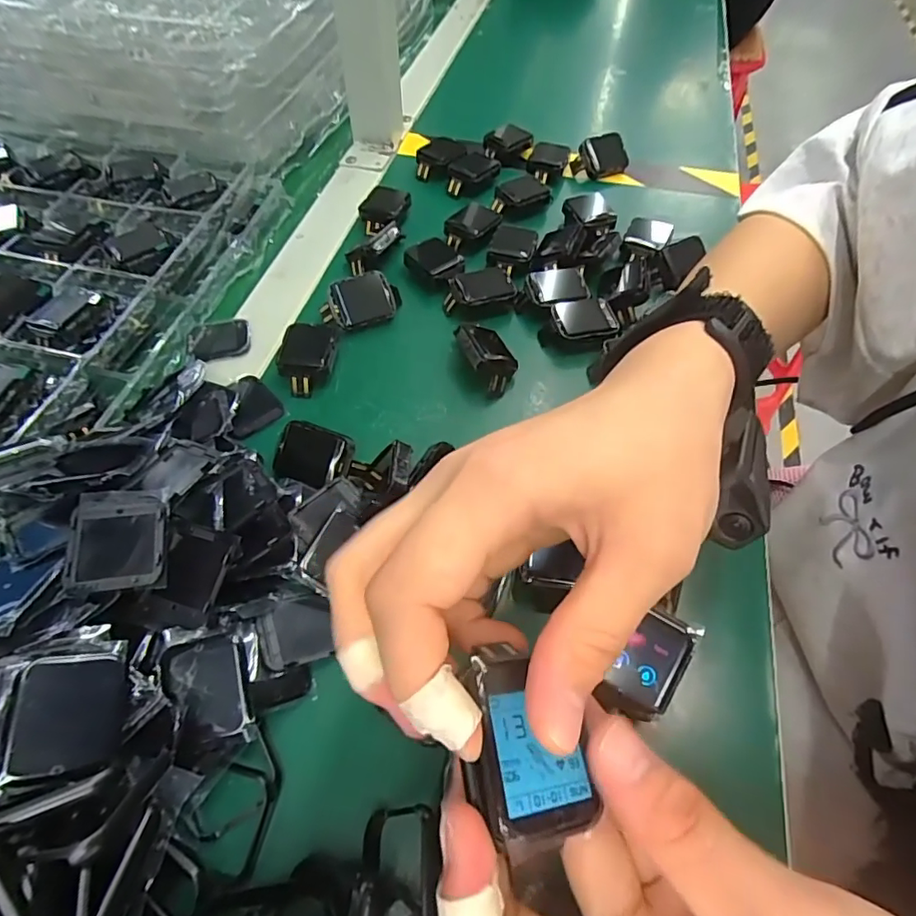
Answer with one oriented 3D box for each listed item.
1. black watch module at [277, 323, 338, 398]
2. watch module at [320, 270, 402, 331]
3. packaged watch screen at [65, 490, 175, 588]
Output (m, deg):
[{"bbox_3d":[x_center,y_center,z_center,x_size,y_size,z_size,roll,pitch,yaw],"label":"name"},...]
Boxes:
[{"bbox_3d":[-0.091,-0.061,0.324,0.031,0.019,0.046,3,56,1],"label":"black watch module"},{"bbox_3d":[-0.063,-0.104,0.351,0.052,0.015,0.033,-22,93,-20],"label":"watch module"},{"bbox_3d":[-0.136,0.033,0.212,0.033,0.006,0.043,-3,57,-19],"label":"packaged watch screen"}]

